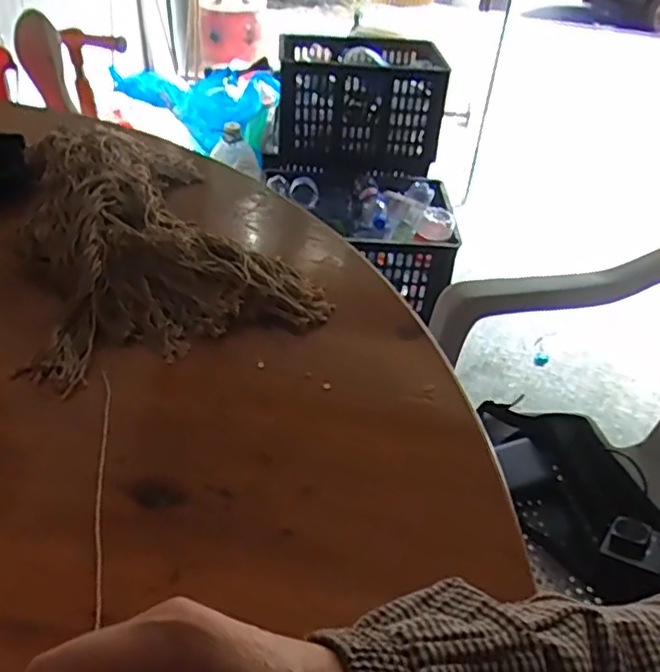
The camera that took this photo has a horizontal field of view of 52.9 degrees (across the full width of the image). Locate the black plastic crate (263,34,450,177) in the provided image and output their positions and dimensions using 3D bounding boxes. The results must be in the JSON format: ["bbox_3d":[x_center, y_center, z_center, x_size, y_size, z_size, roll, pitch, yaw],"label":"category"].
[{"bbox_3d":[0.070,-0.630,1.850,0.463,0.303,0.238,6,40,2],"label":"black plastic crate"}]

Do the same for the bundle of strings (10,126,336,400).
[{"bbox_3d":[-0.177,-0.104,0.614,0.239,0.060,0.336,-15,44,-24],"label":"bundle of strings"}]

